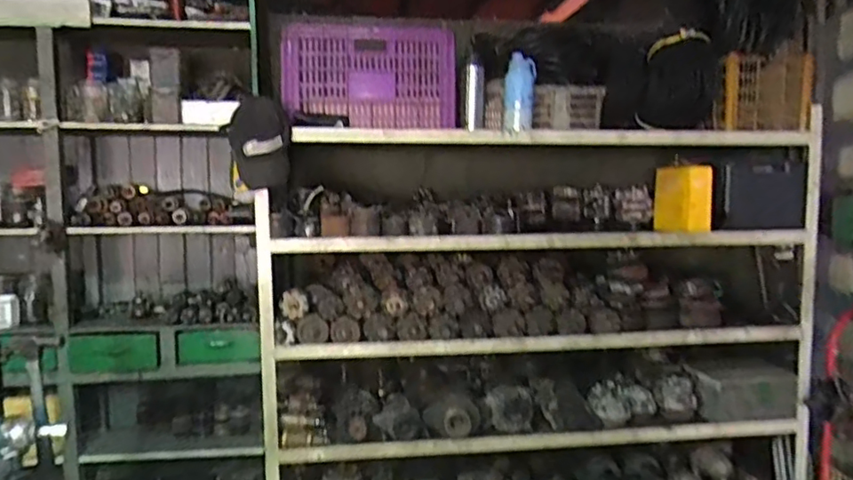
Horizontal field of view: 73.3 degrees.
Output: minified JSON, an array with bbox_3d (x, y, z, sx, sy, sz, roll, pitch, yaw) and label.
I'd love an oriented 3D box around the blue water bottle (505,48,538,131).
[{"bbox_3d":[0.278,-0.443,1.712,0.085,0.229,0.077,0,5,3],"label":"blue water bottle"}]

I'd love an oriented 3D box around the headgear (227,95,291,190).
[{"bbox_3d":[-0.462,-0.271,1.596,0.158,0.242,0.108,-2,6,-19],"label":"headgear"}]

